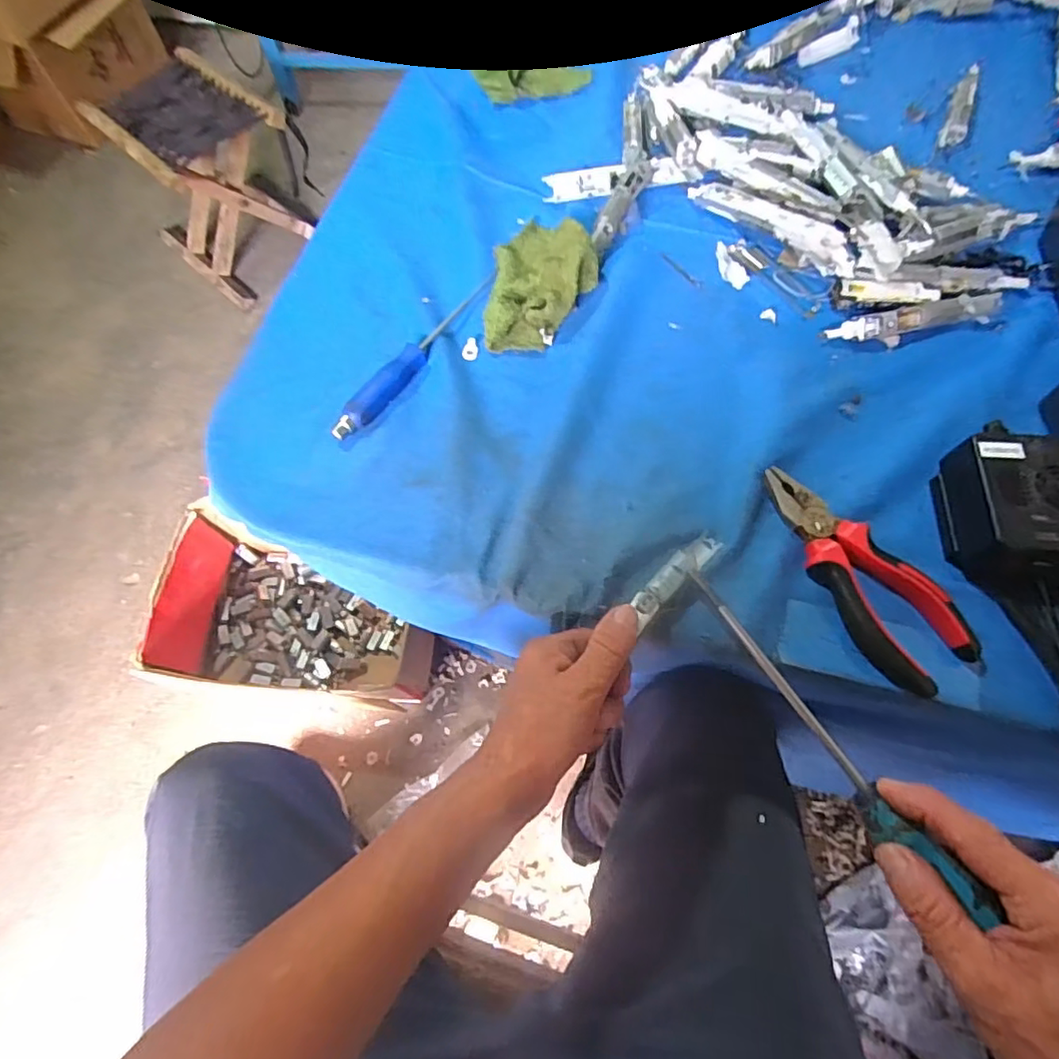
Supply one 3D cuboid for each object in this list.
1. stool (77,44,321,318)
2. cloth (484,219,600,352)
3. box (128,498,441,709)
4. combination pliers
[{"bbox_3d":[-0.663,-0.734,1.282,0.300,0.296,0.273,40,72,18],"label":"stool"},{"bbox_3d":[0.011,-0.205,0.478,0.082,0.032,0.131,3,67,4],"label":"cloth"},{"bbox_3d":[-0.353,0.146,0.964,0.406,0.168,0.254,7,65,5],"label":"box"},{"bbox_3d":[0.203,0.026,0.379,0.055,0.015,0.155,-33,69,-12],"label":"combination pliers"}]

